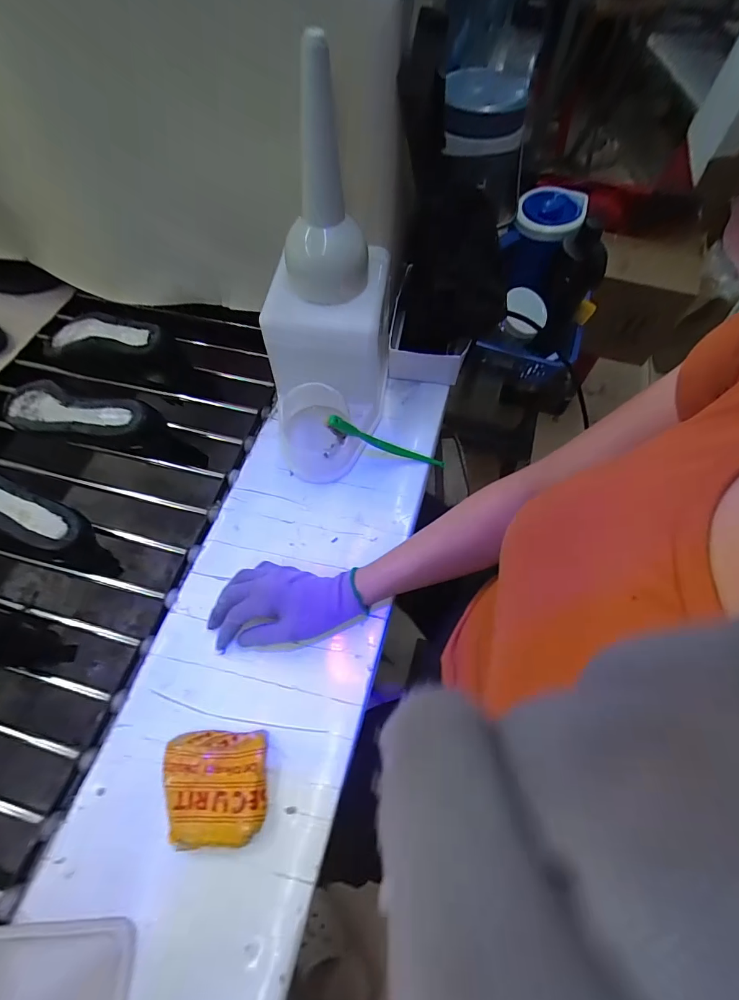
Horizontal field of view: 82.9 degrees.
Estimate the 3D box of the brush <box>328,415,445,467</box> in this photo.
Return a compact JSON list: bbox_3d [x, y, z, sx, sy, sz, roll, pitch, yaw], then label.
[{"bbox_3d":[0.020,-0.067,0.532,0.170,0.036,0.009,17,58,-27],"label":"brush"}]

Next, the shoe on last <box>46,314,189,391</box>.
[{"bbox_3d":[-0.380,-0.226,0.633,0.223,0.079,0.066,17,65,8],"label":"shoe on last"}]

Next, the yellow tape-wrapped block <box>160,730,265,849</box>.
[{"bbox_3d":[-0.142,0.263,0.384,0.093,0.020,0.087,-1,64,0],"label":"yellow tape-wrapped block"}]

